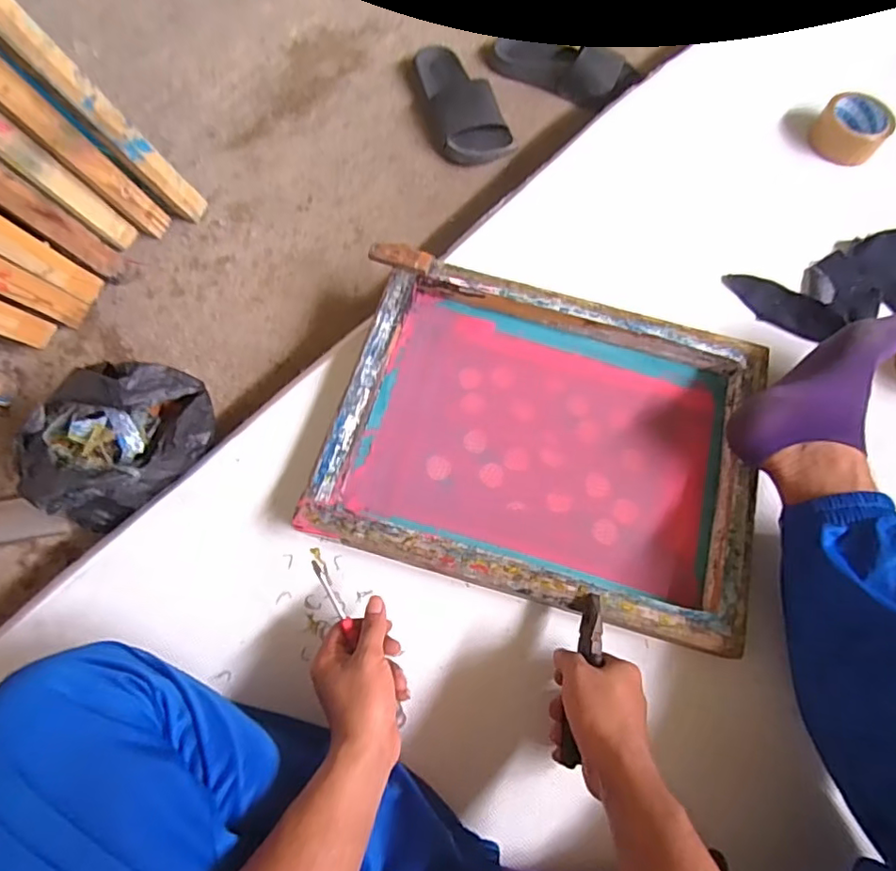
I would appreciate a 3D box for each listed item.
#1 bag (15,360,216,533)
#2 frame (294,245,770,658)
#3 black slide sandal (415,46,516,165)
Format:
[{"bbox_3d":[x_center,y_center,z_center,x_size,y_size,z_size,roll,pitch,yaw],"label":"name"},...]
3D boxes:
[{"bbox_3d":[-0.340,0.012,0.613,0.180,0.161,0.126,-23,69,-9],"label":"bag"},{"bbox_3d":[0.108,0.000,0.634,0.448,0.056,0.351,15,69,7],"label":"frame"},{"bbox_3d":[0.017,-0.556,0.934,0.117,0.052,0.261,-15,68,-6],"label":"black slide sandal"}]

